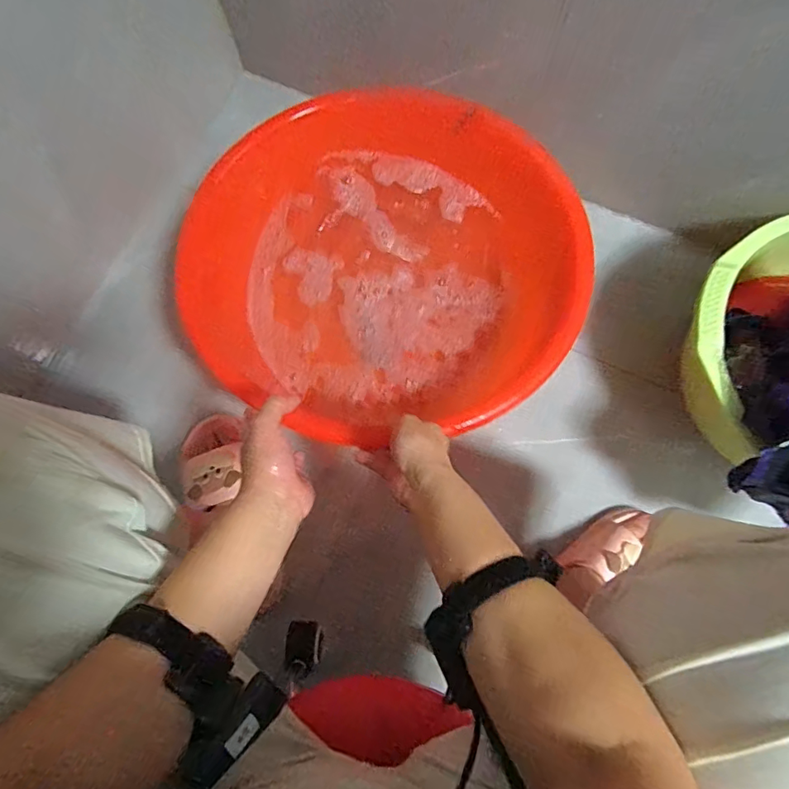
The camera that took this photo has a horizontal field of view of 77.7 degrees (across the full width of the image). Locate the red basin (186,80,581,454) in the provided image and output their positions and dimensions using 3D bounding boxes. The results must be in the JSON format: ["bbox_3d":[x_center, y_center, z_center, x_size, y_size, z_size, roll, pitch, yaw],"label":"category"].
[{"bbox_3d":[0.005,-0.188,0.685,0.549,0.126,0.471,-21,78,-4],"label":"red basin"}]

